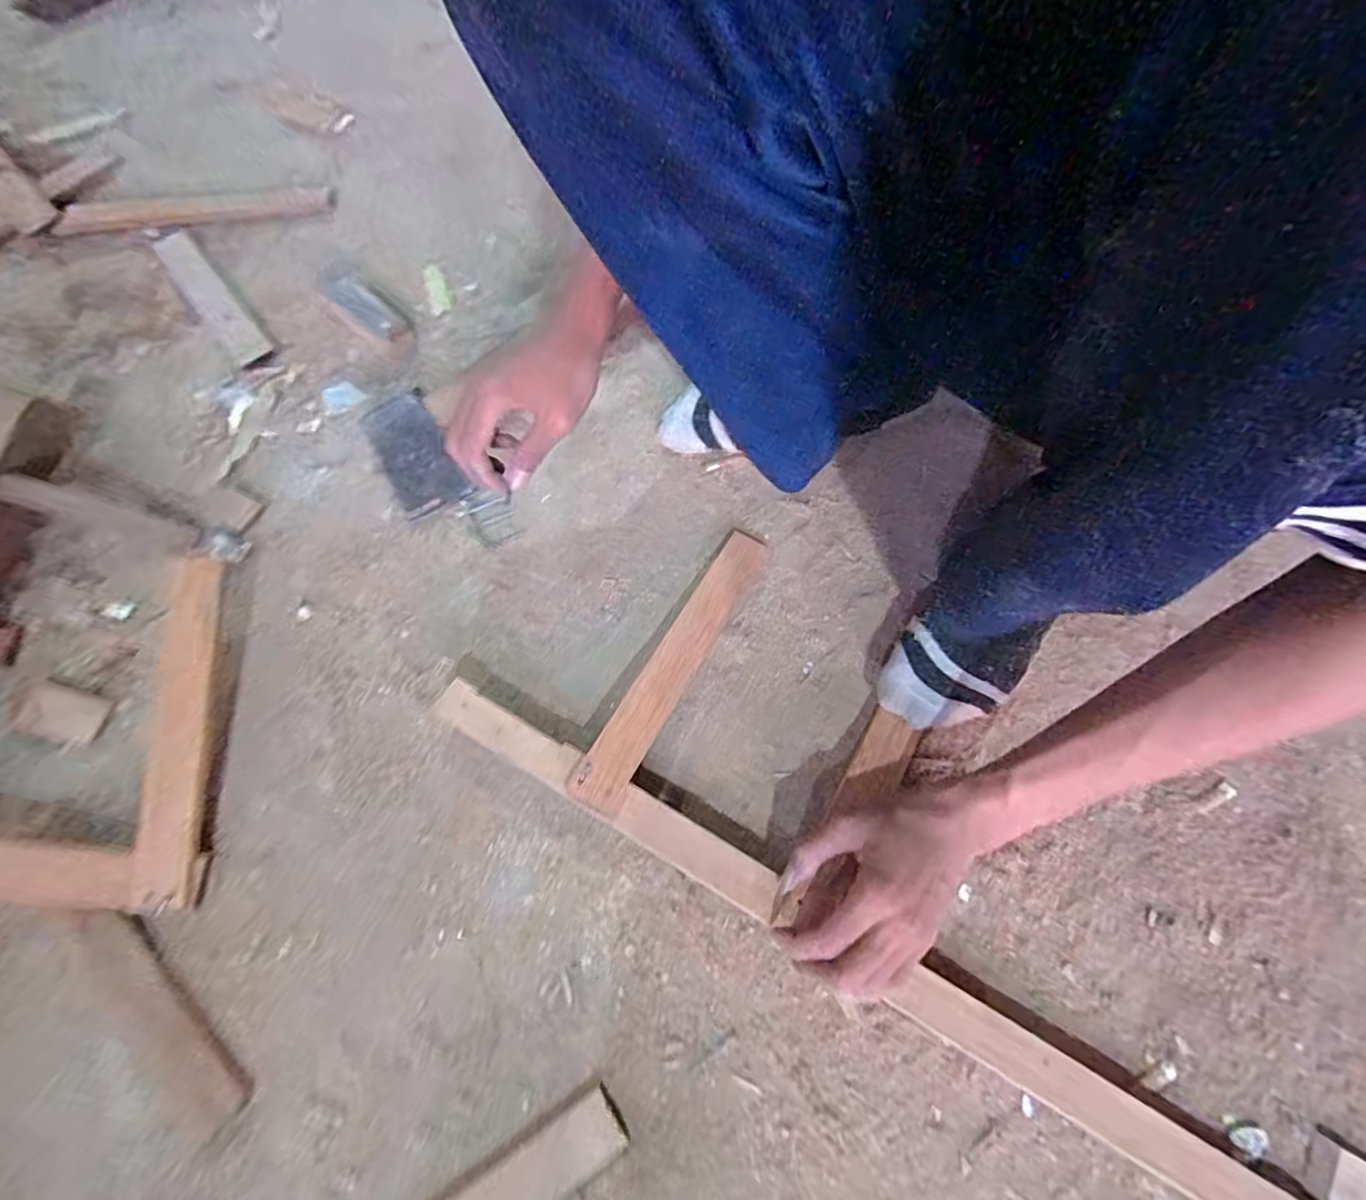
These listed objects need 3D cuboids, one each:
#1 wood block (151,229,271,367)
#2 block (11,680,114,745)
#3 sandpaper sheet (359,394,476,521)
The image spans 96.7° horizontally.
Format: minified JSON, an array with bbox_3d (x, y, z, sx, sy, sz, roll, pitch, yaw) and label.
[{"bbox_3d":[-0.492,-0.319,0.628,0.036,0.010,0.215,-38,74,-14],"label":"wood block"},{"bbox_3d":[-0.498,0.090,0.485,0.077,0.011,0.040,15,69,5],"label":"block"},{"bbox_3d":[-0.248,-0.134,0.557,0.063,0.026,0.118,-29,72,-11],"label":"sandpaper sheet"}]

